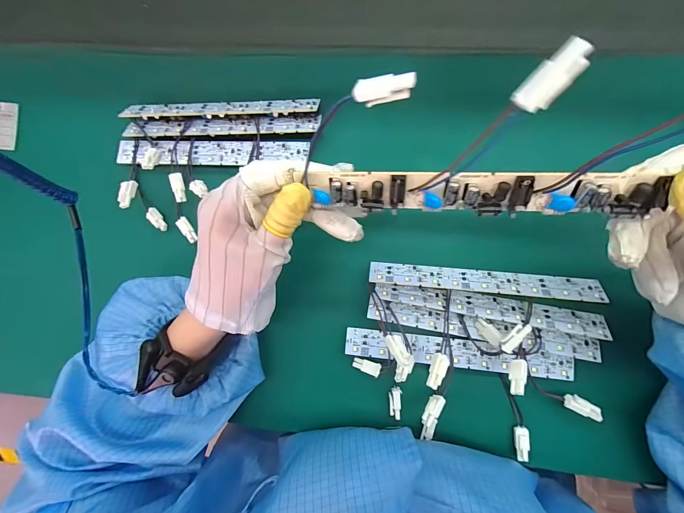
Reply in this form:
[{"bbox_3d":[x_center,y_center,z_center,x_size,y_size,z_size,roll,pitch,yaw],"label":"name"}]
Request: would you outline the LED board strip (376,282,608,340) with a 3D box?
[{"bbox_3d":[0.125,0.043,0.275,0.188,0.008,0.019,9,89,7],"label":"LED board strip"}]

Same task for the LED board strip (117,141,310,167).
[{"bbox_3d":[-0.125,-0.099,0.310,0.187,0.009,0.026,3,84,5],"label":"LED board strip"}]

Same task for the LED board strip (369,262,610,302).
[{"bbox_3d":[0.120,0.021,0.276,0.189,0.008,0.019,5,89,7],"label":"LED board strip"}]

